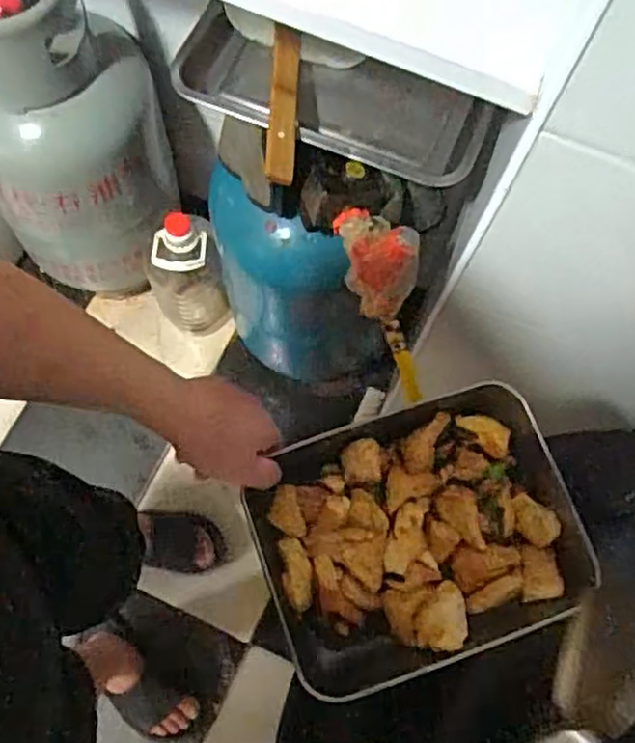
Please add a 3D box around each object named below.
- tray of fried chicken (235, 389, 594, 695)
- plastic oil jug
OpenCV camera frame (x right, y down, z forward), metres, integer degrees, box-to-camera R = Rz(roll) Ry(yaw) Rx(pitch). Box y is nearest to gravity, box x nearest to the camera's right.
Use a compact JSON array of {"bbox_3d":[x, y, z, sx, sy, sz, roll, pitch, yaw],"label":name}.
[{"bbox_3d":[0.083,0.132,0.570,0.246,0.039,0.194,-18,73,-8],"label":"tray of fried chicken"},{"bbox_3d":[-0.243,-0.173,1.282,0.131,0.289,0.123,1,72,-2],"label":"plastic oil jug"}]

